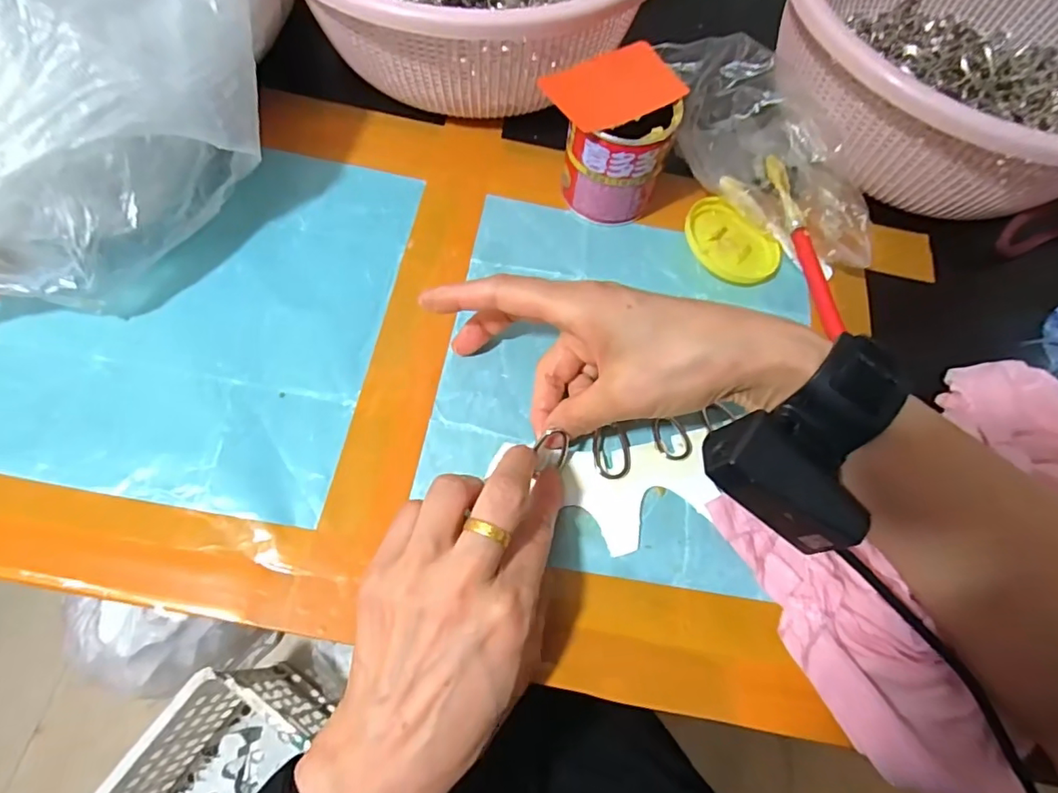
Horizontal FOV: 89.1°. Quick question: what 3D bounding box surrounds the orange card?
[{"bbox_3d":[0.052,-0.185,0.320,0.081,0.004,0.049,-31,77,-16],"label":"orange card"}]

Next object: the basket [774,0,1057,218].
[{"bbox_3d":[0.299,-0.242,0.370,0.276,0.079,0.258,2,66,-4],"label":"basket"}]

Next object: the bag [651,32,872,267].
[{"bbox_3d":[0.161,-0.164,0.351,0.177,0.069,0.081,38,72,12],"label":"bag"}]

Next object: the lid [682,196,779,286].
[{"bbox_3d":[0.136,-0.104,0.357,0.066,0.014,0.054,14,66,2],"label":"lid"}]

